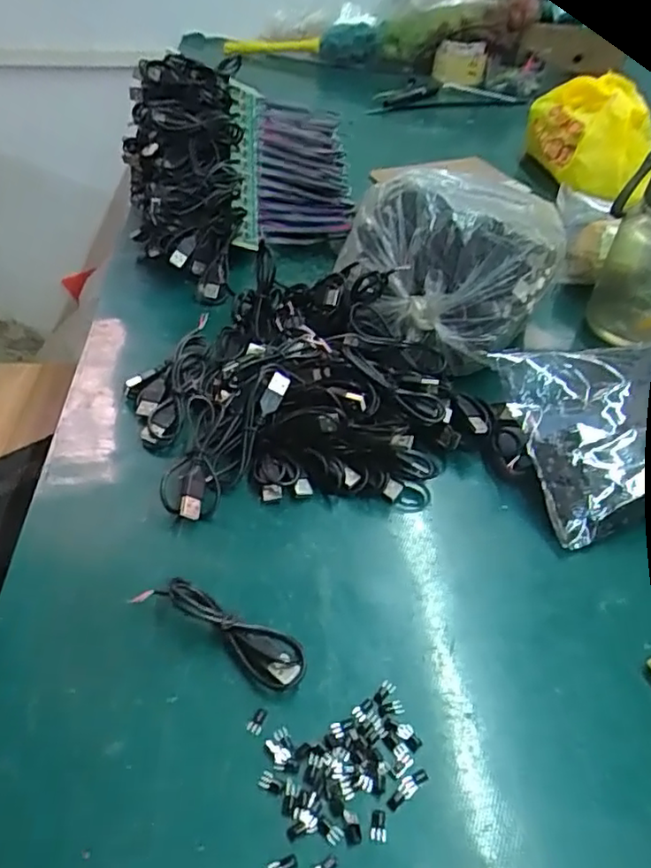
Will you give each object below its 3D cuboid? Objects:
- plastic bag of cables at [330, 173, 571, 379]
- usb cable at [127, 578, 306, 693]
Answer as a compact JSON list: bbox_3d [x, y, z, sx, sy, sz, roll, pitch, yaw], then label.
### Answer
[{"bbox_3d":[0.107,-0.150,0.505,0.150,0.114,0.176,24,50,19],"label":"plastic bag of cables"},{"bbox_3d":[-0.054,0.102,0.327,0.096,0.009,0.027,23,46,16],"label":"usb cable"}]

